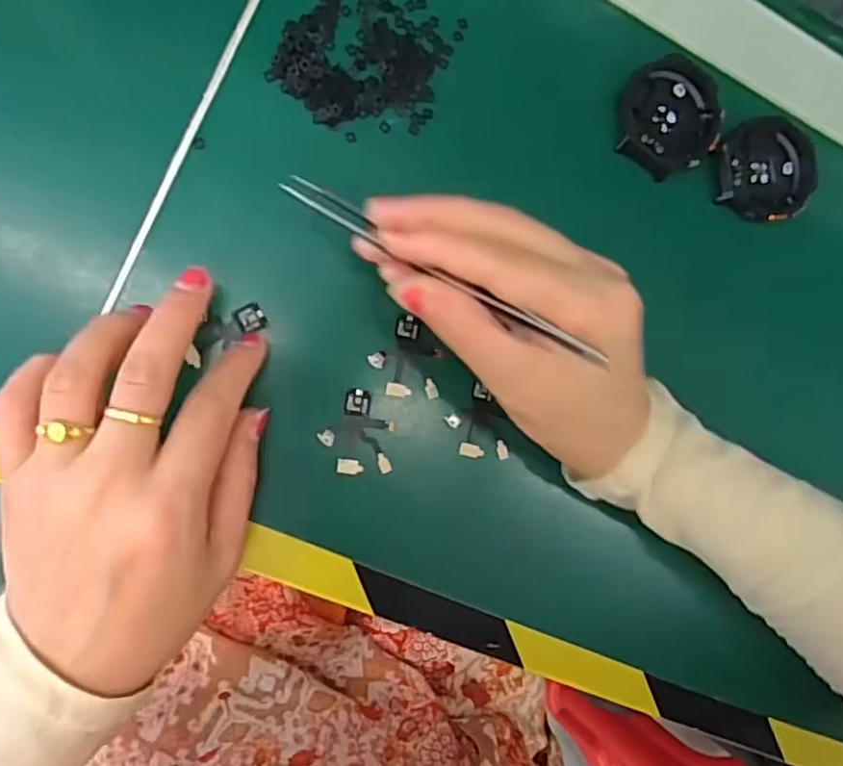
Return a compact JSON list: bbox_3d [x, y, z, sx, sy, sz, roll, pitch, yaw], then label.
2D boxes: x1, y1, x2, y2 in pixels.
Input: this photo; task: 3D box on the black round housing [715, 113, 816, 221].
[{"bbox_3d":[0.168,-0.104,0.308,0.052,0.012,0.048,0,89,-13],"label":"black round housing"}]

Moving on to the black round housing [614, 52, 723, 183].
[{"bbox_3d":[0.117,-0.126,0.297,0.049,0.011,0.055,36,82,-10],"label":"black round housing"}]

